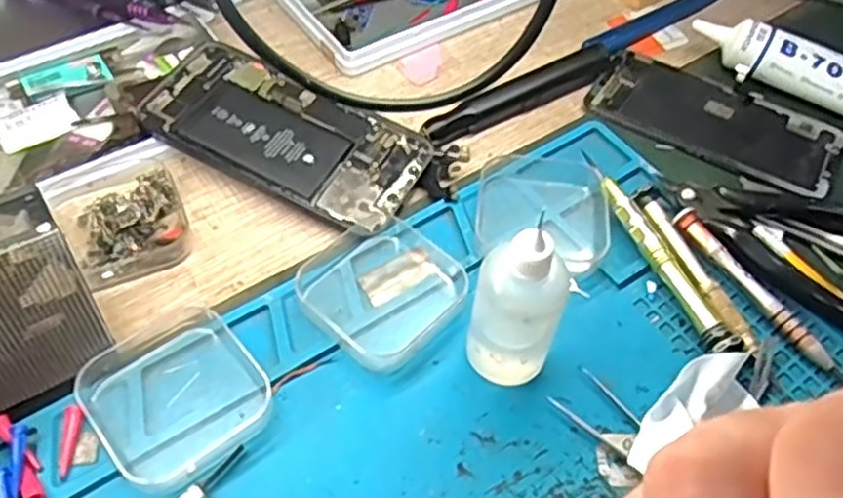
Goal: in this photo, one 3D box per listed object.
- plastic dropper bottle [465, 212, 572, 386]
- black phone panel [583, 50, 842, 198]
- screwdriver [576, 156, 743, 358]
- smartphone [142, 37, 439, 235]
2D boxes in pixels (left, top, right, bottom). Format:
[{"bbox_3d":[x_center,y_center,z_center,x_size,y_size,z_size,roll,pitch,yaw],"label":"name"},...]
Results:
[{"bbox_3d":[0.038,0.024,0.296,0.033,0.081,0.028,20,55,11],"label":"plastic dropper bottle"},{"bbox_3d":[0.168,-0.076,0.432,0.135,0.006,0.067,27,57,16],"label":"black phone panel"},{"bbox_3d":[0.109,-0.001,0.359,0.013,0.013,0.126,-18,57,-16],"label":"screwdriver"},{"bbox_3d":[-0.071,-0.061,0.396,0.143,0.015,0.069,24,56,13],"label":"smartphone"}]

